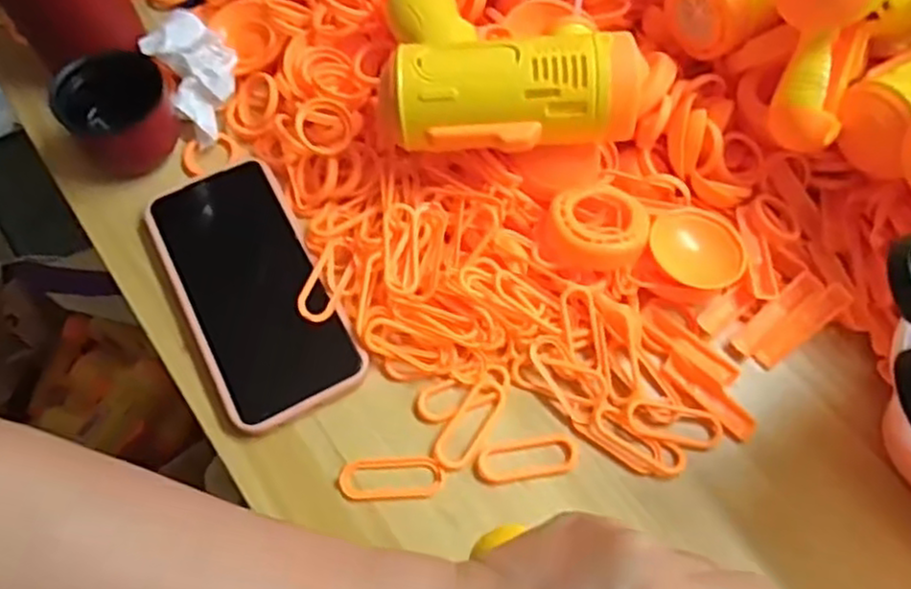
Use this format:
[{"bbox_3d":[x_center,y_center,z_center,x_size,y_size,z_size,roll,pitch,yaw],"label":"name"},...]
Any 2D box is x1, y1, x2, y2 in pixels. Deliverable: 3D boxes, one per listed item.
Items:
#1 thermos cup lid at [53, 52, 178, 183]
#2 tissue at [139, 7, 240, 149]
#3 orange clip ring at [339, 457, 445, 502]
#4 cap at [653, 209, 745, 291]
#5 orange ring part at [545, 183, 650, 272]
[{"bbox_3d":[-0.204,-0.112,0.436,0.055,0.047,0.063,38,69,16],"label":"thermos cup lid"},{"bbox_3d":[-0.166,-0.146,0.469,0.048,0.024,0.087,-31,68,-15],"label":"tissue"},{"bbox_3d":[-0.033,0.097,0.377,0.054,0.004,0.022,-3,64,-2],"label":"orange clip ring"},{"bbox_3d":[0.138,-0.027,0.407,0.053,0.017,0.053,0,64,-1],"label":"cap"},{"bbox_3d":[0.081,-0.040,0.407,0.056,0.020,0.050,10,64,4],"label":"orange ring part"}]

